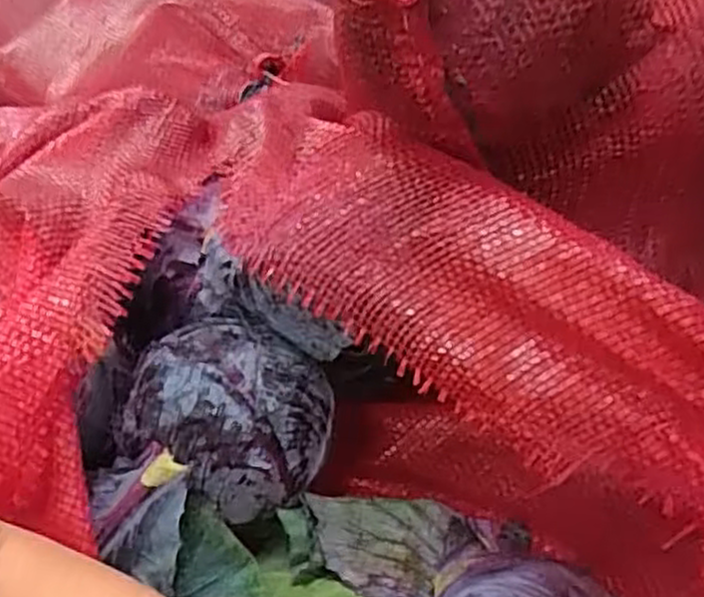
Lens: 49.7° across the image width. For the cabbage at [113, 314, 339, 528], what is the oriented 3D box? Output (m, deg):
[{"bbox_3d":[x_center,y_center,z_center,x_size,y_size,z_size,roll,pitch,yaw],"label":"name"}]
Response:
[{"bbox_3d":[-0.074,0.081,0.450,0.106,0.107,0.083,15,40,14],"label":"cabbage"}]

